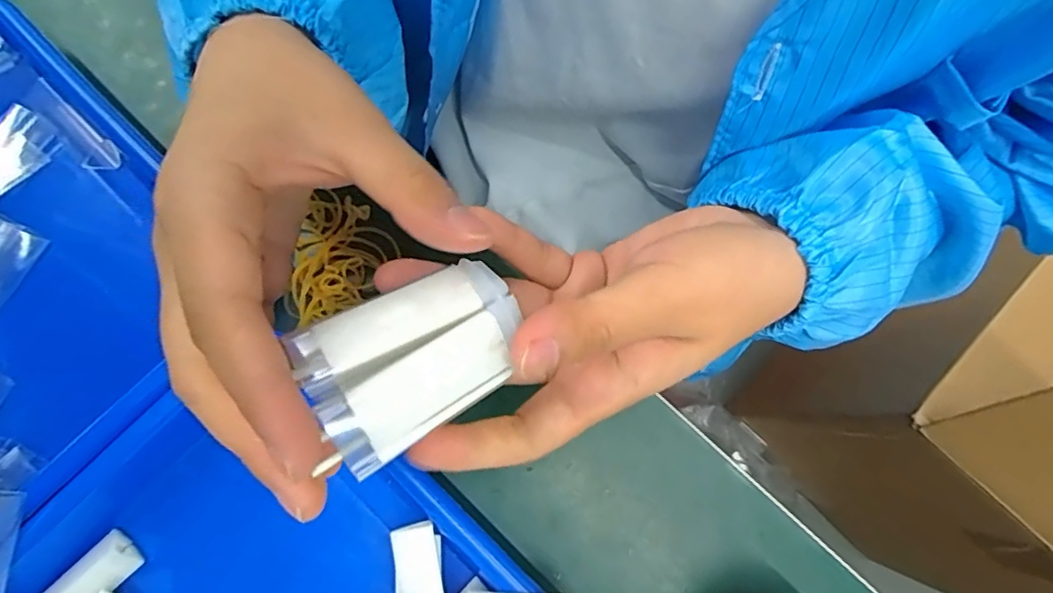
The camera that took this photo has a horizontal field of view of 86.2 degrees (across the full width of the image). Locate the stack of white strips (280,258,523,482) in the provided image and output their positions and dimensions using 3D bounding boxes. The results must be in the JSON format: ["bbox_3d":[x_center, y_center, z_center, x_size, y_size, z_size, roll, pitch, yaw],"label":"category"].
[{"bbox_3d":[-0.032,0.015,0.159,0.062,0.017,0.043,-34,78,-11],"label":"stack of white strips"}]

